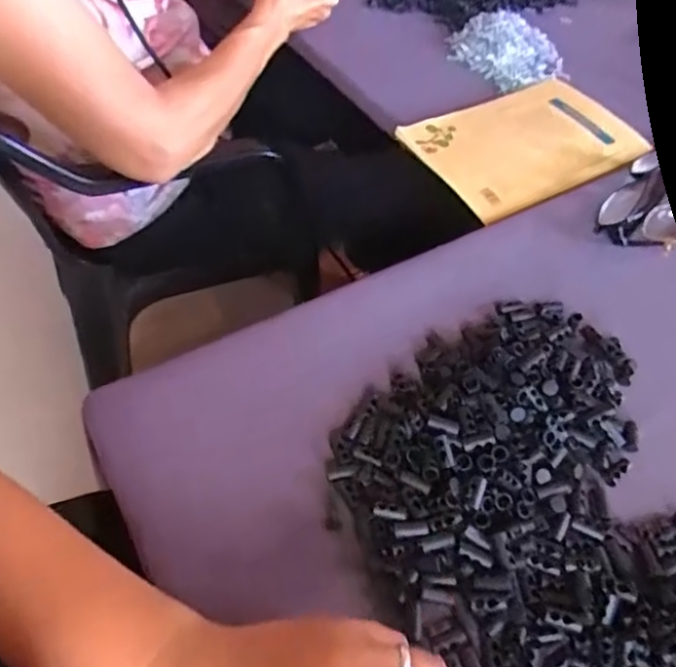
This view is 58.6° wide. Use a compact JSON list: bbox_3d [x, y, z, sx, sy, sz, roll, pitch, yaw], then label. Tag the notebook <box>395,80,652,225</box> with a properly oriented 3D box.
[{"bbox_3d":[0.180,-0.187,0.577,0.219,0.010,0.142,-27,57,-20],"label":"notebook"}]

